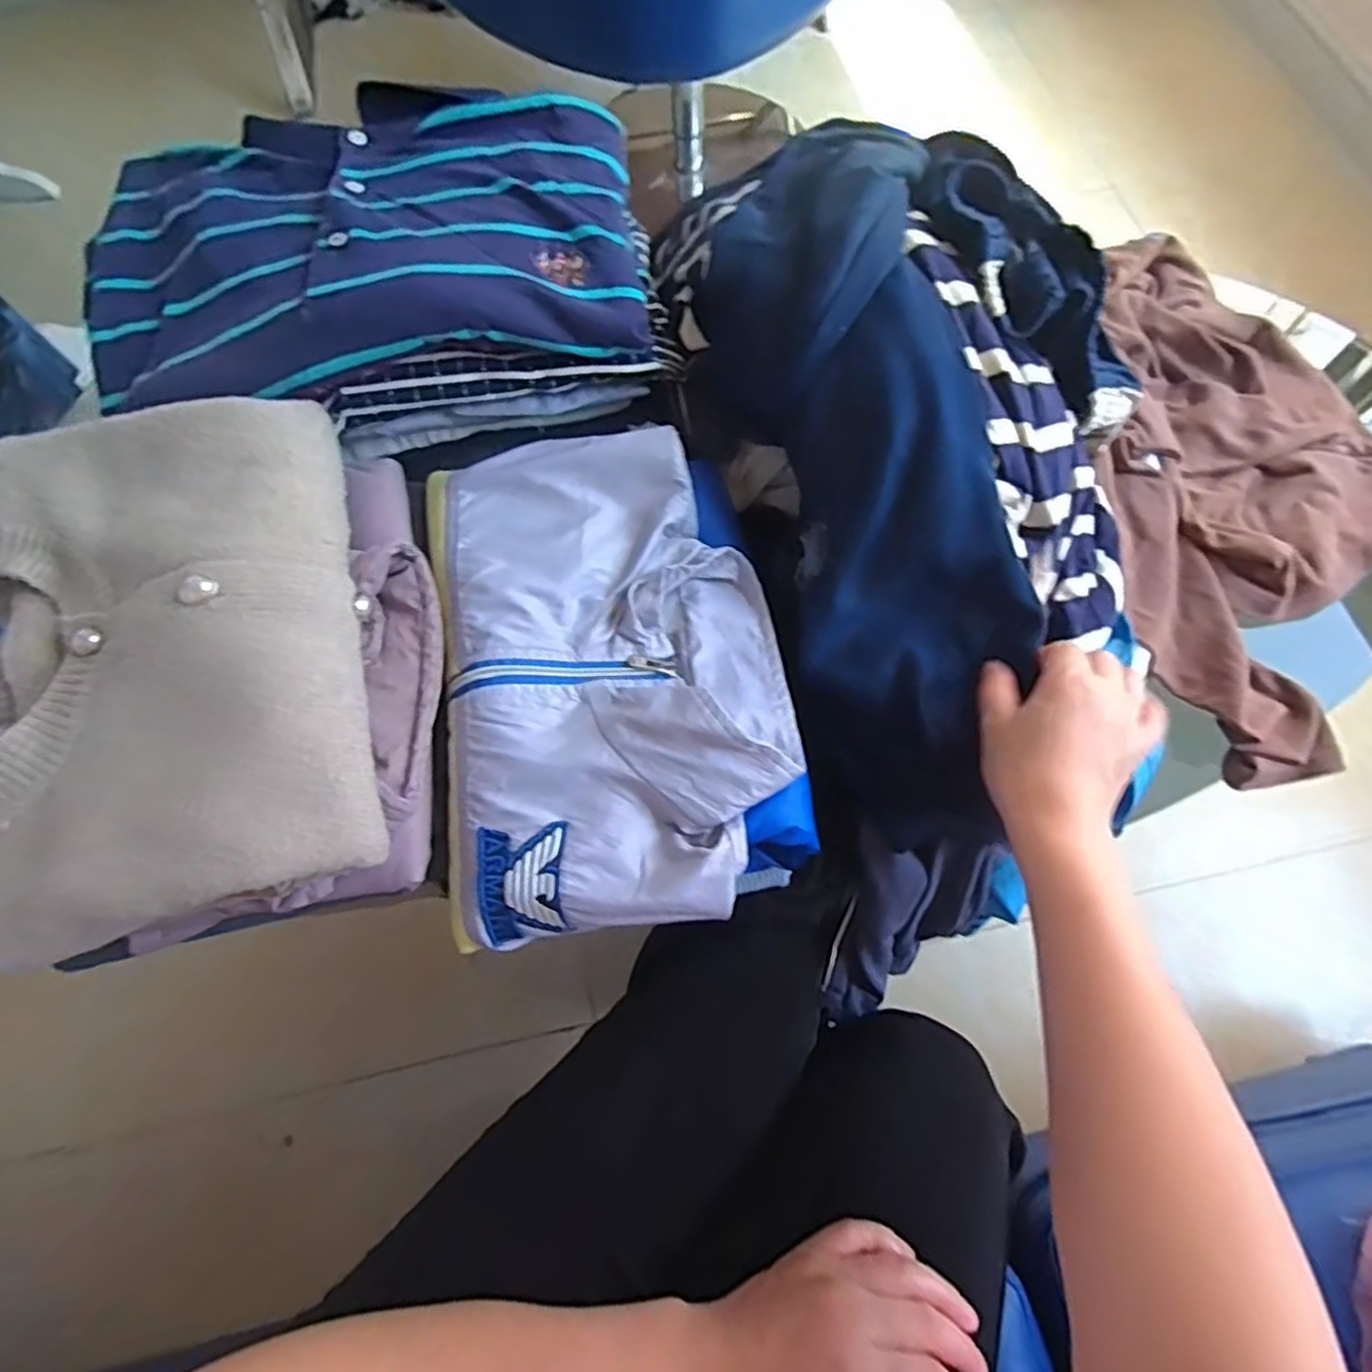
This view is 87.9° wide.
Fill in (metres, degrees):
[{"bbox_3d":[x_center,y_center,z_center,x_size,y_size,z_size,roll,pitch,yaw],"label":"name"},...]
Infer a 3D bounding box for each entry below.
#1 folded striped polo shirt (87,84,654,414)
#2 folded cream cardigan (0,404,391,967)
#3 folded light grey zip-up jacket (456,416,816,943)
[{"bbox_3d":[-0.204,-0.287,0.452,0.349,0.046,0.244,-13,70,-4],"label":"folded striped polo shirt"},{"bbox_3d":[-0.266,-0.018,0.353,0.187,0.046,0.263,-14,70,-4],"label":"folded cream cardigan"},{"bbox_3d":[-0.042,-0.012,0.429,0.198,0.051,0.302,-7,69,-1],"label":"folded light grey zip-up jacket"}]

